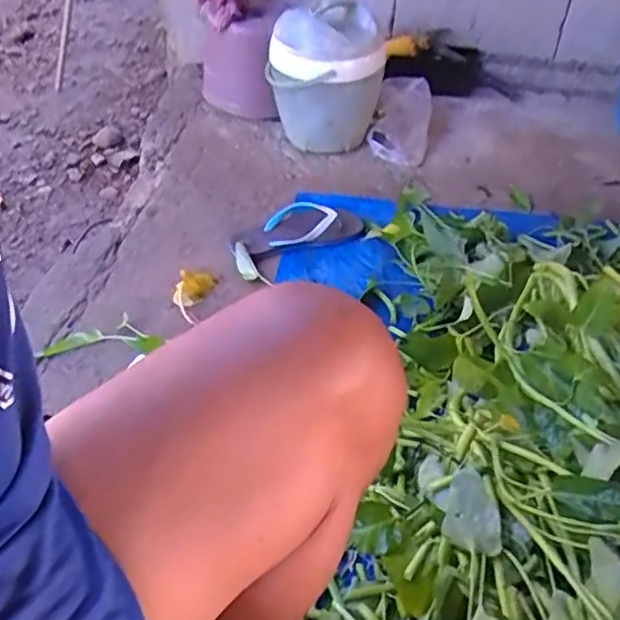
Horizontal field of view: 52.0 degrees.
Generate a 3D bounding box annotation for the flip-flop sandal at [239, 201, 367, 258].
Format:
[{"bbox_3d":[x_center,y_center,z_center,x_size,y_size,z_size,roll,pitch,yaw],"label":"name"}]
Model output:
[{"bbox_3d":[-0.019,-0.152,1.173,0.235,0.053,0.080,-6,45,-7],"label":"flip-flop sandal"}]

